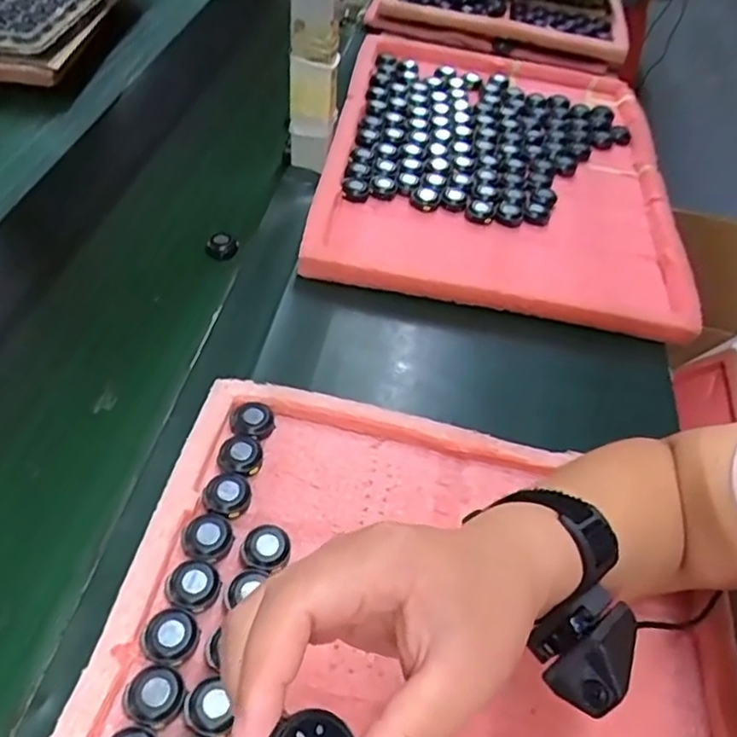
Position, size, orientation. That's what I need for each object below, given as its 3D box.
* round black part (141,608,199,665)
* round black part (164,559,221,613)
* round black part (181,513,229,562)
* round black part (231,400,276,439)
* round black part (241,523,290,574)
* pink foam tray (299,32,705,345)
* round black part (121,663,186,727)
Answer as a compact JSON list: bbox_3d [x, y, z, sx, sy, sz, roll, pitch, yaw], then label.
[{"bbox_3d":[-0.112,0.150,0.356,0.029,0.009,0.028,3,49,-4],"label":"round black part"},{"bbox_3d":[-0.104,0.129,0.377,0.031,0.012,0.027,26,51,16],"label":"round black part"},{"bbox_3d":[-0.102,0.108,0.398,0.029,0.017,0.029,3,49,-4],"label":"round black part"},{"bbox_3d":[-0.084,0.038,0.461,0.029,0.016,0.032,-6,50,-12],"label":"round black part"},{"bbox_3d":[-0.064,0.115,0.399,0.029,0.015,0.030,3,49,-4],"label":"round black part"},{"bbox_3d":[0.156,-0.260,0.749,0.377,0.032,0.543,9,48,1],"label":"pink foam tray"},{"bbox_3d":[-0.114,0.174,0.339,0.032,0.011,0.029,7,48,0],"label":"round black part"}]

